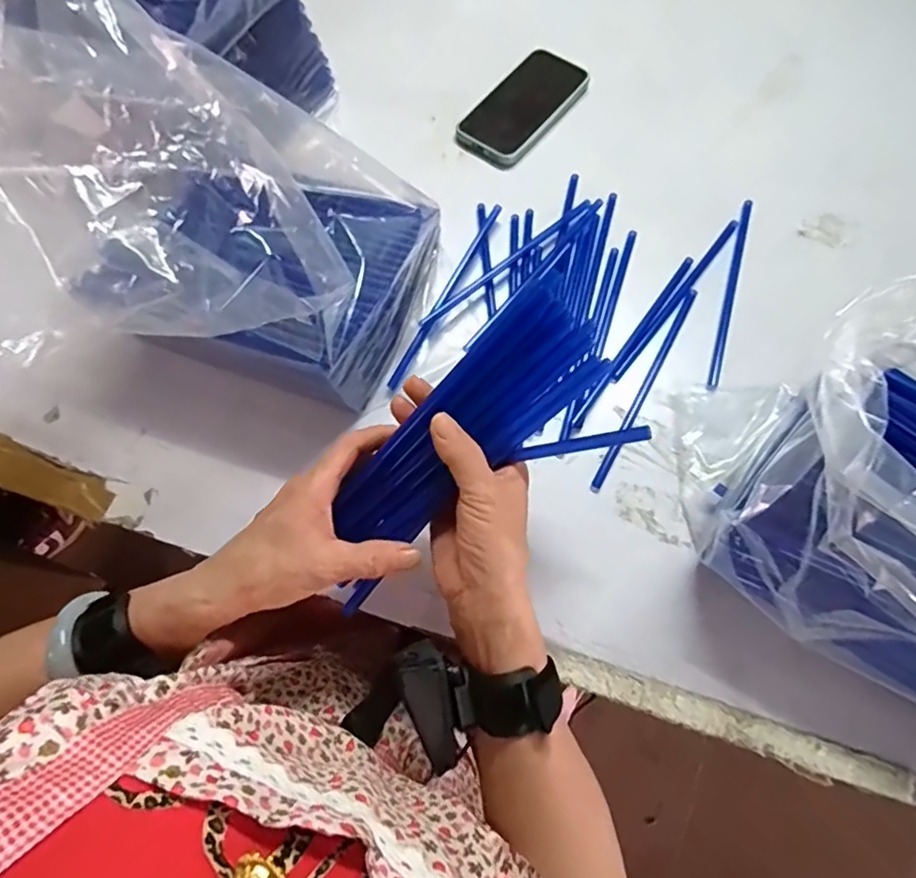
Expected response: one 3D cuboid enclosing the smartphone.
[{"bbox_3d":[0.072,-0.363,0.619,0.083,0.007,0.162,35,74,13],"label":"smartphone"}]

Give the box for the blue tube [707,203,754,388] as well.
[{"bbox_3d":[0.257,-0.142,0.535,0.009,0.004,0.221,18,71,7],"label":"blue tube"}]

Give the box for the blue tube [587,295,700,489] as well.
[{"bbox_3d":[0.168,-0.047,0.505,0.009,0.007,0.218,28,72,11],"label":"blue tube"}]

